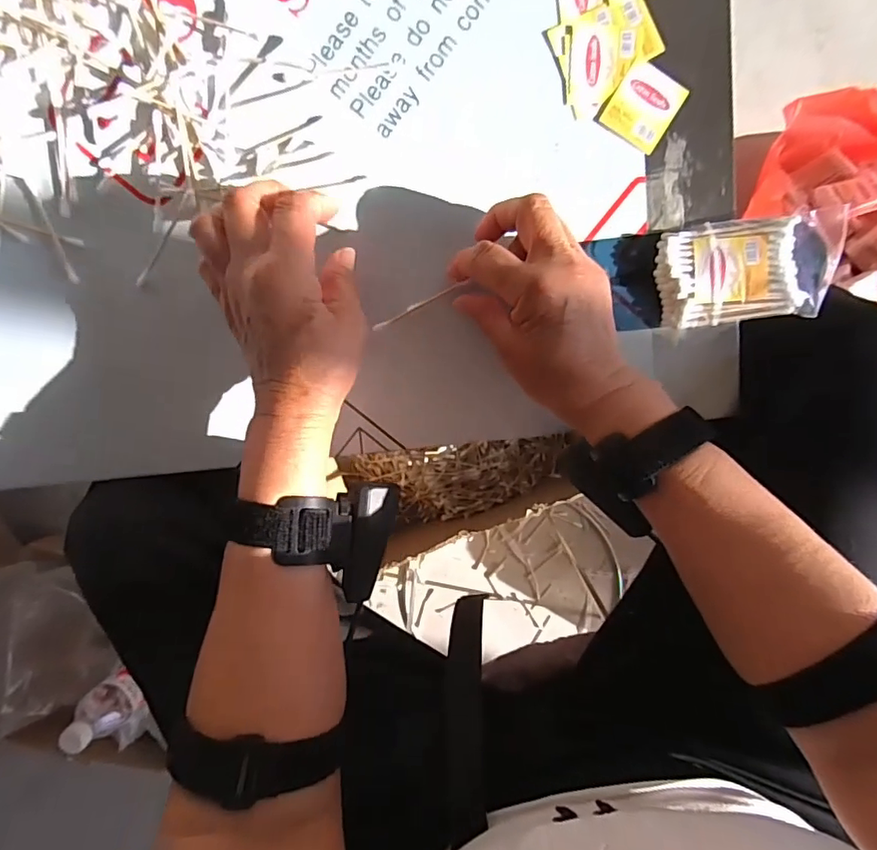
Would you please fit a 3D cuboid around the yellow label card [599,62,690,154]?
[{"bbox_3d":[0.129,-0.199,0.325,0.038,0.004,0.044,32,96,-4],"label":"yellow label card"}]

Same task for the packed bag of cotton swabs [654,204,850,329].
[{"bbox_3d":[0.197,-0.098,0.331,0.109,0.021,0.062,-5,97,1],"label":"packed bag of cotton swabs"}]

